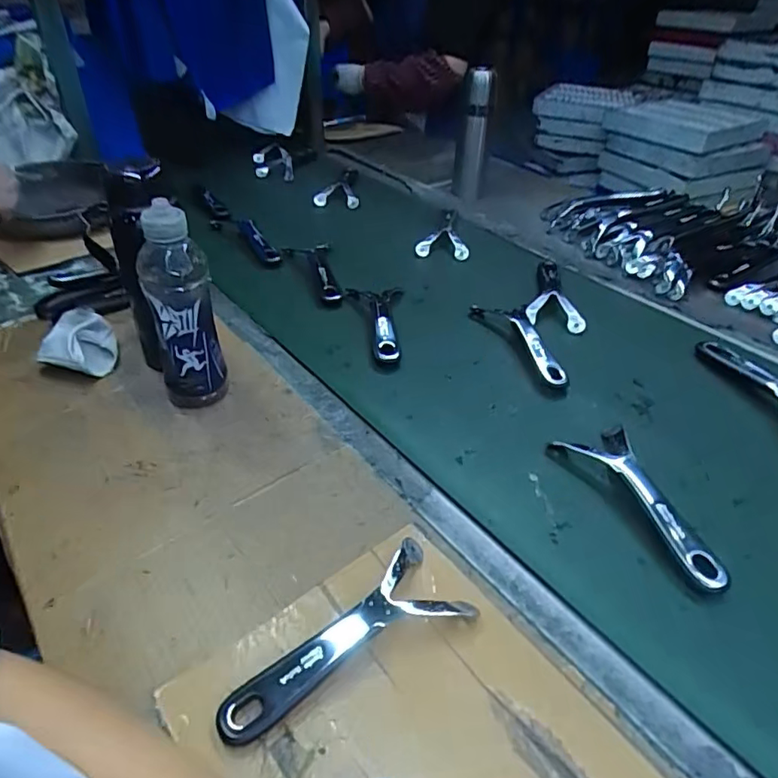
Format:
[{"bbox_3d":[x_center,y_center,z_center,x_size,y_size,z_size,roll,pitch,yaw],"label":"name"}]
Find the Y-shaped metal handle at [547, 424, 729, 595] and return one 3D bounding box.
[{"bbox_3d":[0.251,0.101,0.531,0.073,0.018,0.191,-14,42,-21],"label":"Y-shaped metal handle"}]

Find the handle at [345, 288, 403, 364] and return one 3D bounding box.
[{"bbox_3d":[-0.016,-0.100,0.766,0.079,0.034,0.190,0,39,-5],"label":"handle"}]

